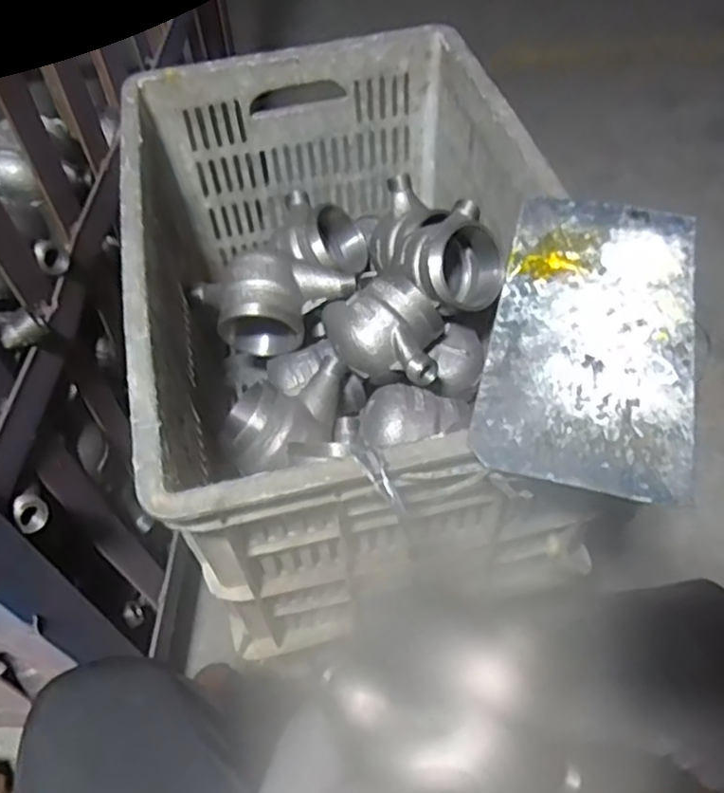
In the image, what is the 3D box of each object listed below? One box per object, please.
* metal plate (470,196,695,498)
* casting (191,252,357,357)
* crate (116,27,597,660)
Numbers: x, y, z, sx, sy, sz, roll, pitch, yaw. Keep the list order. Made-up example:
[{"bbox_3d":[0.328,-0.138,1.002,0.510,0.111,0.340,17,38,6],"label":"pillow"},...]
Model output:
[{"bbox_3d":[0.146,-0.044,0.440,0.118,0.007,0.234,11,55,12],"label":"metal plate"},{"bbox_3d":[-0.081,-0.093,0.662,0.148,0.076,0.076,-10,53,-4],"label":"casting"},{"bbox_3d":[-0.010,-0.079,0.611,0.316,0.240,0.475,-13,54,-5],"label":"crate"}]

